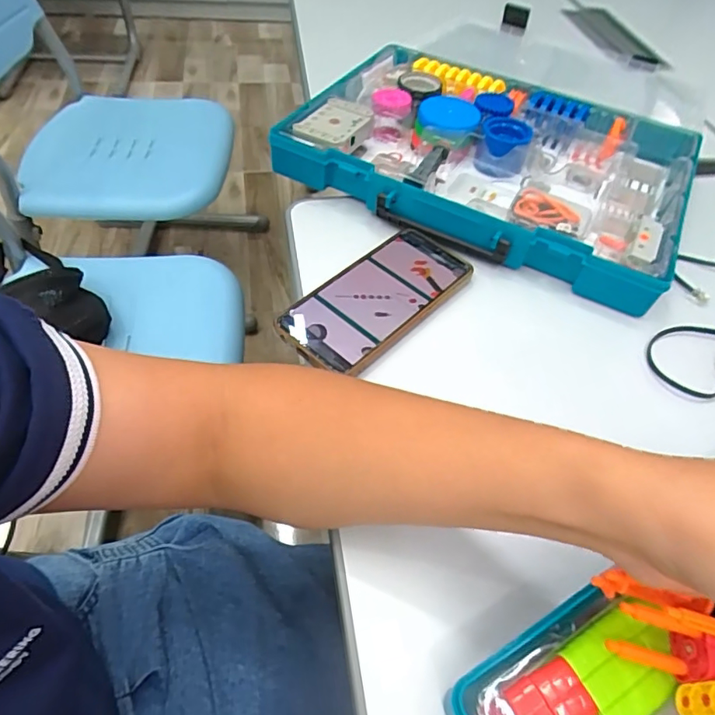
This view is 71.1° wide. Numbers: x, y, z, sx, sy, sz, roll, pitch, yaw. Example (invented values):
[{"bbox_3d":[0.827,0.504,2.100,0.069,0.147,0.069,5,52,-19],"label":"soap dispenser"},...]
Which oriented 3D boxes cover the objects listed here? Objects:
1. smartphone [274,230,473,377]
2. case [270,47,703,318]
[{"bbox_3d":[0.017,-0.046,0.387,0.154,0.017,0.074,-35,63,-28],"label":"smartphone"},{"bbox_3d":[0.127,-0.193,0.478,0.344,0.054,0.232,24,54,13],"label":"case"}]

